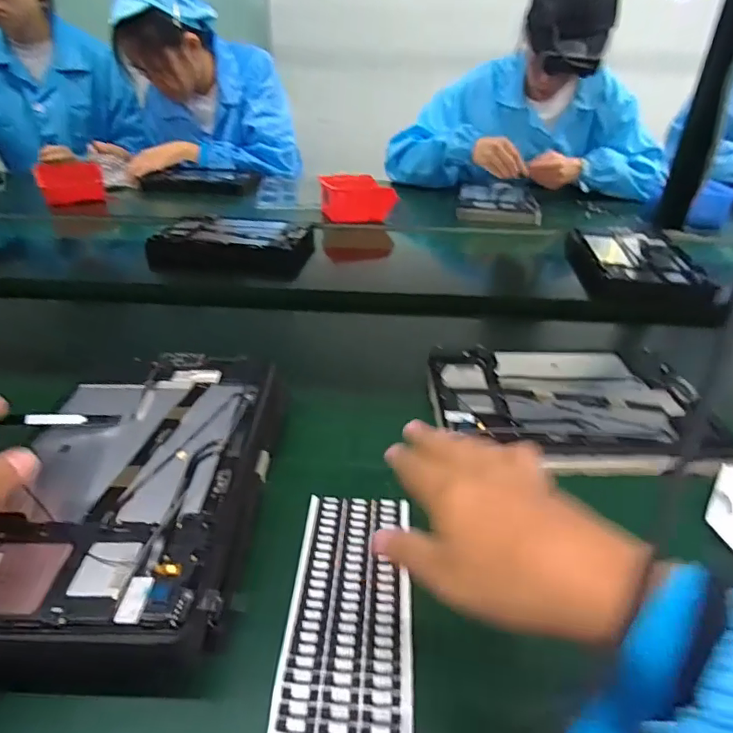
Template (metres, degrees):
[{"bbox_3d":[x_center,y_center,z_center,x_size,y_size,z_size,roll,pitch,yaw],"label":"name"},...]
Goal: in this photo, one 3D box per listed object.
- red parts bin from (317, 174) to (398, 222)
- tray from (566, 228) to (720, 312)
[{"bbox_3d":[-0.021,-0.323,0.960,0.134,0.075,0.079,-4,34,-8],"label":"red parts bin"},{"bbox_3d":[0.409,-0.162,0.776,0.168,0.048,0.226,5,34,5],"label":"tray"}]

